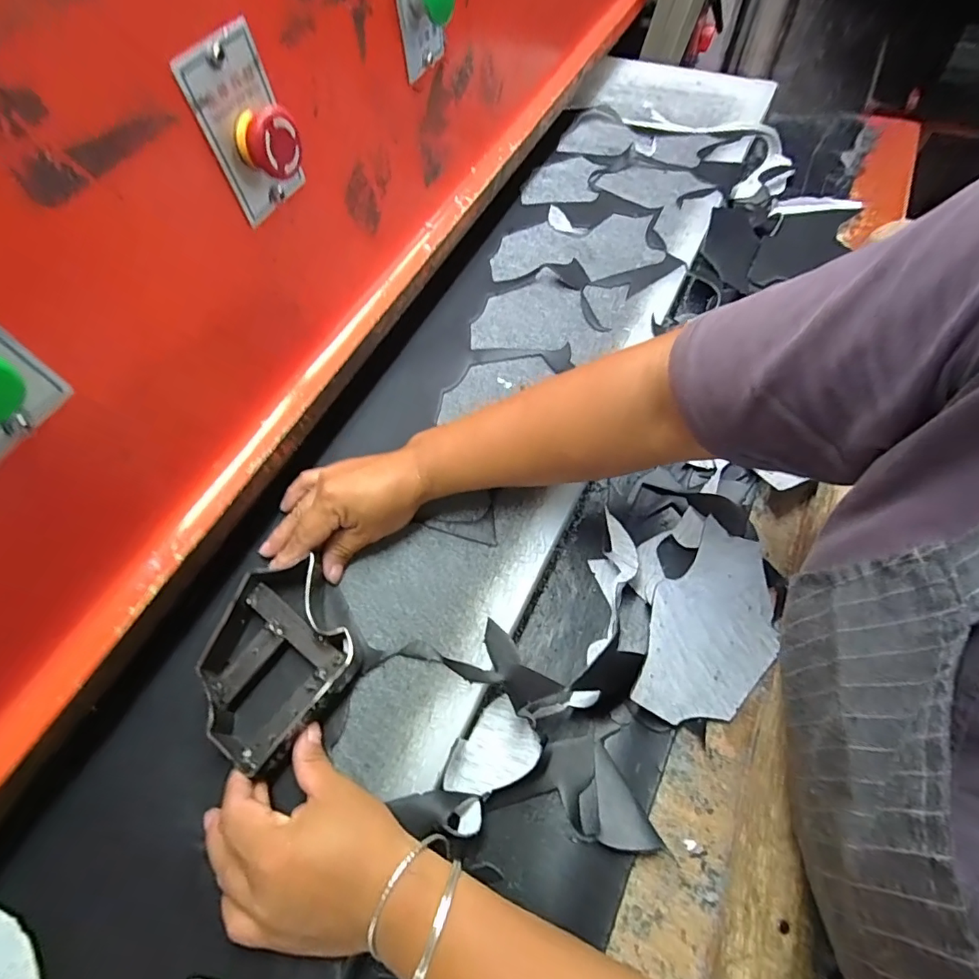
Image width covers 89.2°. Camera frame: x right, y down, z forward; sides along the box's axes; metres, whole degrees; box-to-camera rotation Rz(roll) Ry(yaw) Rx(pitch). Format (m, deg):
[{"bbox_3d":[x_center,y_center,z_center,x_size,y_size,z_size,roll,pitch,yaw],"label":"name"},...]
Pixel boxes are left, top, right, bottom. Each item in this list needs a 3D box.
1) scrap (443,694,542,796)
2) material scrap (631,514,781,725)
[{"bbox_3d":[-0.001,0.195,0.370,0.071,0.007,0.056,-37,43,-15],"label":"scrap"},{"bbox_3d":[0.176,0.108,0.391,0.093,0.014,0.162,31,64,3],"label":"material scrap"}]

